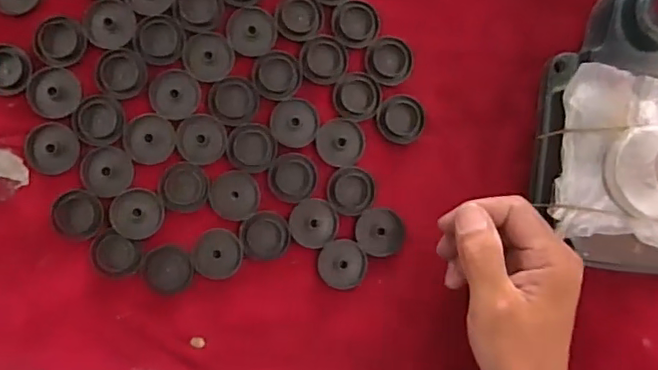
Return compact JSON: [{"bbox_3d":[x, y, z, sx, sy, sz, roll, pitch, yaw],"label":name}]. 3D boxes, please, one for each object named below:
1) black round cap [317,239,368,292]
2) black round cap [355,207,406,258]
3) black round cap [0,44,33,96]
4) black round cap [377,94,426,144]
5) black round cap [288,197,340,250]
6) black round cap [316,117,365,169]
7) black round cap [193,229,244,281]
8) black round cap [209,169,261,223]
[{"bbox_3d":[0.010,0.055,0.394,0.033,0.004,0.033,0,88,-5],"label":"black round cap"},{"bbox_3d":[0.035,0.032,0.397,0.034,0.004,0.032,0,88,-5],"label":"black round cap"},{"bbox_3d":[-0.211,-0.075,0.379,0.034,0.009,0.032,0,88,-5],"label":"black round cap"},{"bbox_3d":[0.050,-0.045,0.398,0.033,0.004,0.032,0,88,-5],"label":"black round cap"},{"bbox_3d":[-0.010,0.027,0.393,0.032,0.004,0.033,0,88,-5],"label":"black round cap"},{"bbox_3d":[0.008,-0.029,0.395,0.033,0.004,0.032,0,88,-5],"label":"black round cap"},{"bbox_3d":[-0.074,0.046,0.385,0.031,0.004,0.033,0,88,-5],"label":"black round cap"},{"bbox_3d":[-0.063,0.007,0.386,0.032,0.004,0.032,0,88,-5],"label":"black round cap"}]

